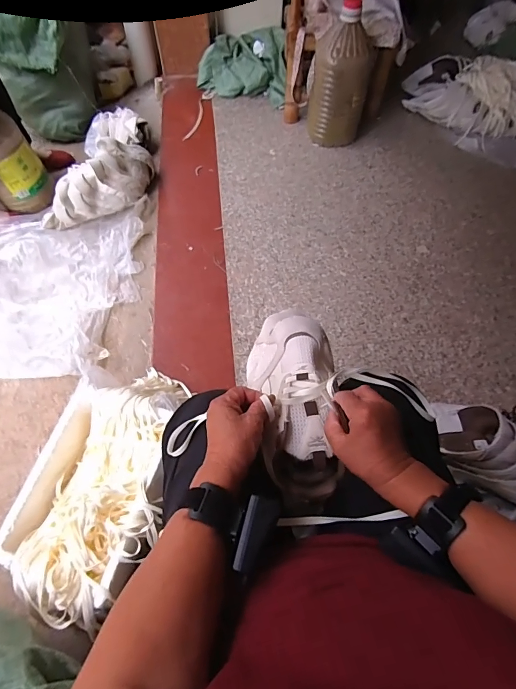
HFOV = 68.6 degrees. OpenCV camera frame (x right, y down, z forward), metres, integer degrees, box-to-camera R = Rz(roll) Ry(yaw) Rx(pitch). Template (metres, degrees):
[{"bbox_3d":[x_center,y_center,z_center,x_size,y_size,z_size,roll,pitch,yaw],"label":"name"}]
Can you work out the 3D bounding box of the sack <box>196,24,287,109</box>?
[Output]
[{"bbox_3d":[-0.070,-1.165,1.593,0.377,0.137,0.317,4,61,2],"label":"sack"}]

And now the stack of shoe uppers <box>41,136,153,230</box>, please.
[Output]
[{"bbox_3d":[-0.537,-0.531,1.245,0.406,0.176,0.133,-21,64,-11],"label":"stack of shoe uppers"}]

